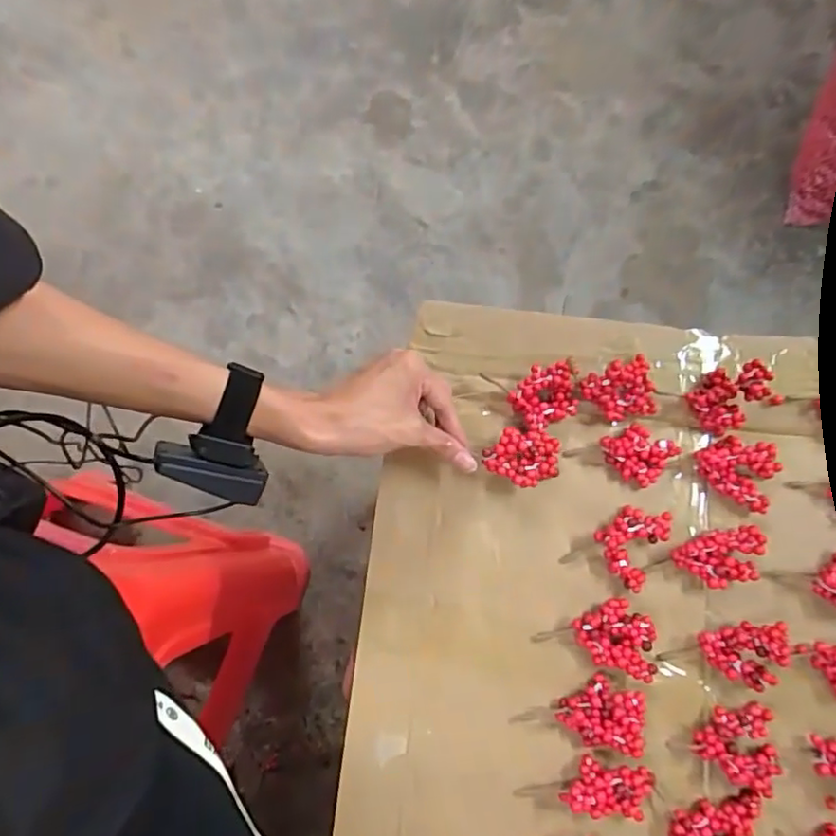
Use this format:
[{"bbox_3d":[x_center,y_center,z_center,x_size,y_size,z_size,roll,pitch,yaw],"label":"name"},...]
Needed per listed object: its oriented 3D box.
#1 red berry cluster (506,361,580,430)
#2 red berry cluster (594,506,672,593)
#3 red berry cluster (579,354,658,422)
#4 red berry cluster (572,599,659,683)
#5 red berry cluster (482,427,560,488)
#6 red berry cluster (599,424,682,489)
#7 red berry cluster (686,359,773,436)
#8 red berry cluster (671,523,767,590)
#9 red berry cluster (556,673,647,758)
[{"bbox_3d":[0.103,-0.017,0.497,0.052,0.021,0.046,-24,78,-6],"label":"red berry cluster"},{"bbox_3d":[0.165,0.097,0.473,0.050,0.020,0.064,25,78,5],"label":"red berry cluster"},{"bbox_3d":[0.163,-0.023,0.491,0.058,0.029,0.043,-10,77,-3],"label":"red berry cluster"},{"bbox_3d":[0.151,0.164,0.459,0.061,0.017,0.047,30,78,6],"label":"red berry cluster"},{"bbox_3d":[0.082,0.032,0.483,0.060,0.016,0.044,5,77,1],"label":"red berry cluster"},{"bbox_3d":[0.177,0.028,0.492,0.053,0.016,0.043,37,79,8],"label":"red berry cluster"},{"bbox_3d":[0.252,-0.018,0.486,0.055,0.030,0.047,-29,79,-7],"label":"red berry cluster"},{"bbox_3d":[0.233,0.109,0.469,0.069,0.016,0.040,-10,77,-3],"label":"red berry cluster"},{"bbox_3d":[0.137,0.217,0.446,0.061,0.014,0.046,23,78,5],"label":"red berry cluster"}]

